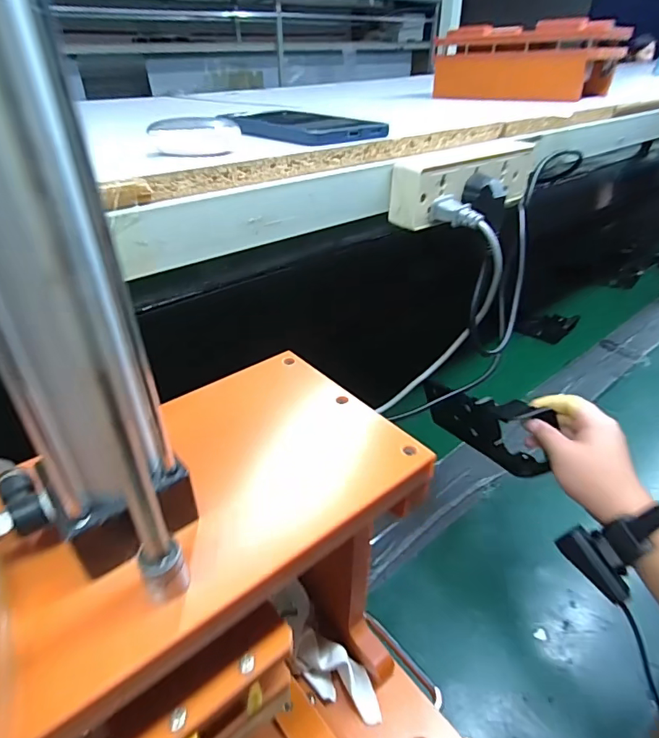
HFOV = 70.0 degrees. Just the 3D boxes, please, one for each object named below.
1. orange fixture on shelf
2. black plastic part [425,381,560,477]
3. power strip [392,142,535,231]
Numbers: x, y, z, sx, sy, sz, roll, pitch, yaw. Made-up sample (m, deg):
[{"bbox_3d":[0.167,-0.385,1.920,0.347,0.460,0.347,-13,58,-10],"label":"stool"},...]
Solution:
[{"bbox_3d":[0.288,-0.453,0.699,0.240,0.087,0.118,26,43,34],"label":"orange fixture on shelf"},{"bbox_3d":[0.185,0.066,0.595,0.032,0.079,0.208,-16,16,-22],"label":"black plastic part"},{"bbox_3d":[0.124,-0.170,0.422,0.167,0.052,0.034,-25,41,-31],"label":"power strip"}]

